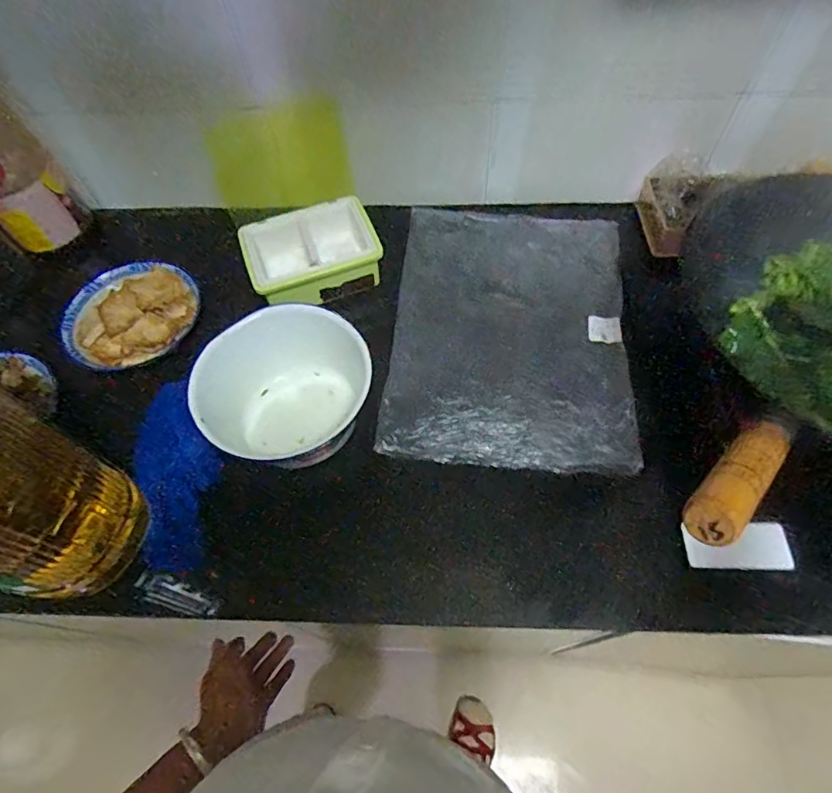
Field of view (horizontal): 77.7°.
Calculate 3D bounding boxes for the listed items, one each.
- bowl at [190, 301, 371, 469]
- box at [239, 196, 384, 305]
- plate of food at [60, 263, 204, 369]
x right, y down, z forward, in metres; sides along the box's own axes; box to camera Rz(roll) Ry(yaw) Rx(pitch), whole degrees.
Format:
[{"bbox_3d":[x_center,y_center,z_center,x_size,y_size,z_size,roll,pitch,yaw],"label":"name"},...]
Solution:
[{"bbox_3d":[-0.138,-0.017,0.568,0.193,0.087,0.156,-15,61,-5],"label":"bowl"},{"bbox_3d":[-0.136,-0.189,0.675,0.167,0.050,0.121,-19,62,-8],"label":"box"},{"bbox_3d":[-0.362,-0.107,0.659,0.158,0.028,0.164,-1,61,2],"label":"plate of food"}]

